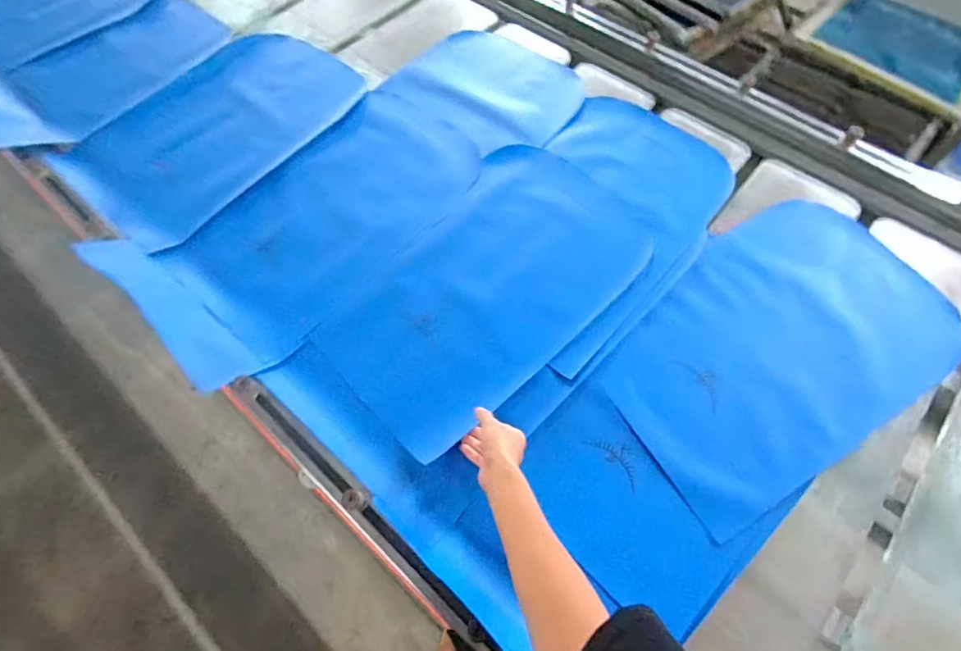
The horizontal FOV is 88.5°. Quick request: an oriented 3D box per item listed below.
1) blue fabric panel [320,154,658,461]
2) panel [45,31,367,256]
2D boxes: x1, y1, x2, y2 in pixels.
[{"bbox_3d":[0.016,-0.080,0.872,0.355,0.019,0.587,40,71,21],"label":"blue fabric panel"},{"bbox_3d":[-0.571,-0.438,1.054,0.396,0.040,0.570,33,68,16],"label":"panel"}]

